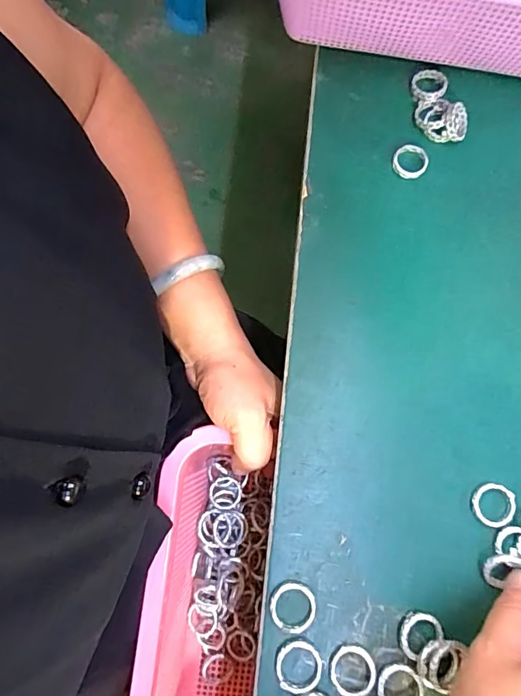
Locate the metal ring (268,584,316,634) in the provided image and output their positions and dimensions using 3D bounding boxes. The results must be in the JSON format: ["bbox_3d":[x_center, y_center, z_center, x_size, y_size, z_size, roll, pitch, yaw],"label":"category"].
[{"bbox_3d":[0.018,0.142,0.246,0.025,0.005,0.024,0,78,-1],"label":"metal ring"}]

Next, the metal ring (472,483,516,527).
[{"bbox_3d":[0.134,0.090,0.258,0.023,0.004,0.024,0,78,-1],"label":"metal ring"}]

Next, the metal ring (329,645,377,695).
[{"bbox_3d":[0.049,0.172,0.239,0.023,0.006,0.023,0,78,-1],"label":"metal ring"}]

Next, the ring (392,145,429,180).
[{"bbox_3d":[0.101,-0.125,0.301,0.023,0.005,0.022,0,78,-1],"label":"ring"}]

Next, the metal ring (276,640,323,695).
[{"bbox_3d":[0.021,0.169,0.239,0.024,0.004,0.025,0,78,-1],"label":"metal ring"}]

